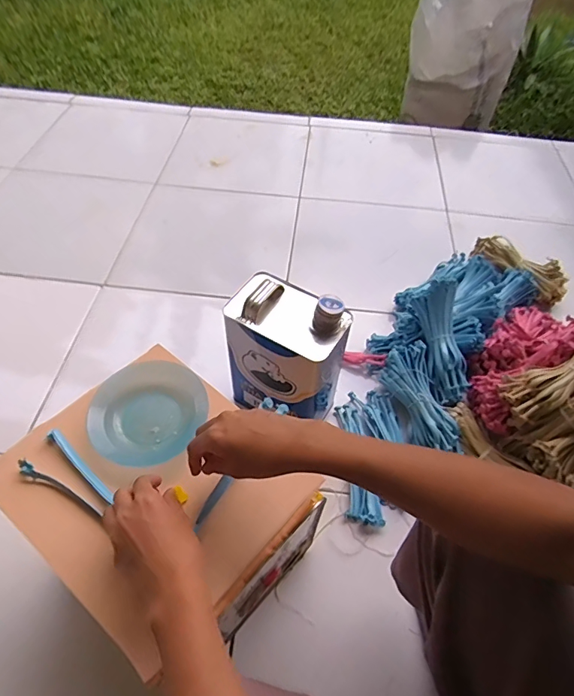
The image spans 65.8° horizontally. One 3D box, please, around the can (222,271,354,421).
[{"bbox_3d":[-0.002,0.010,0.709,0.164,0.258,0.114,23,55,13],"label":"can"}]

